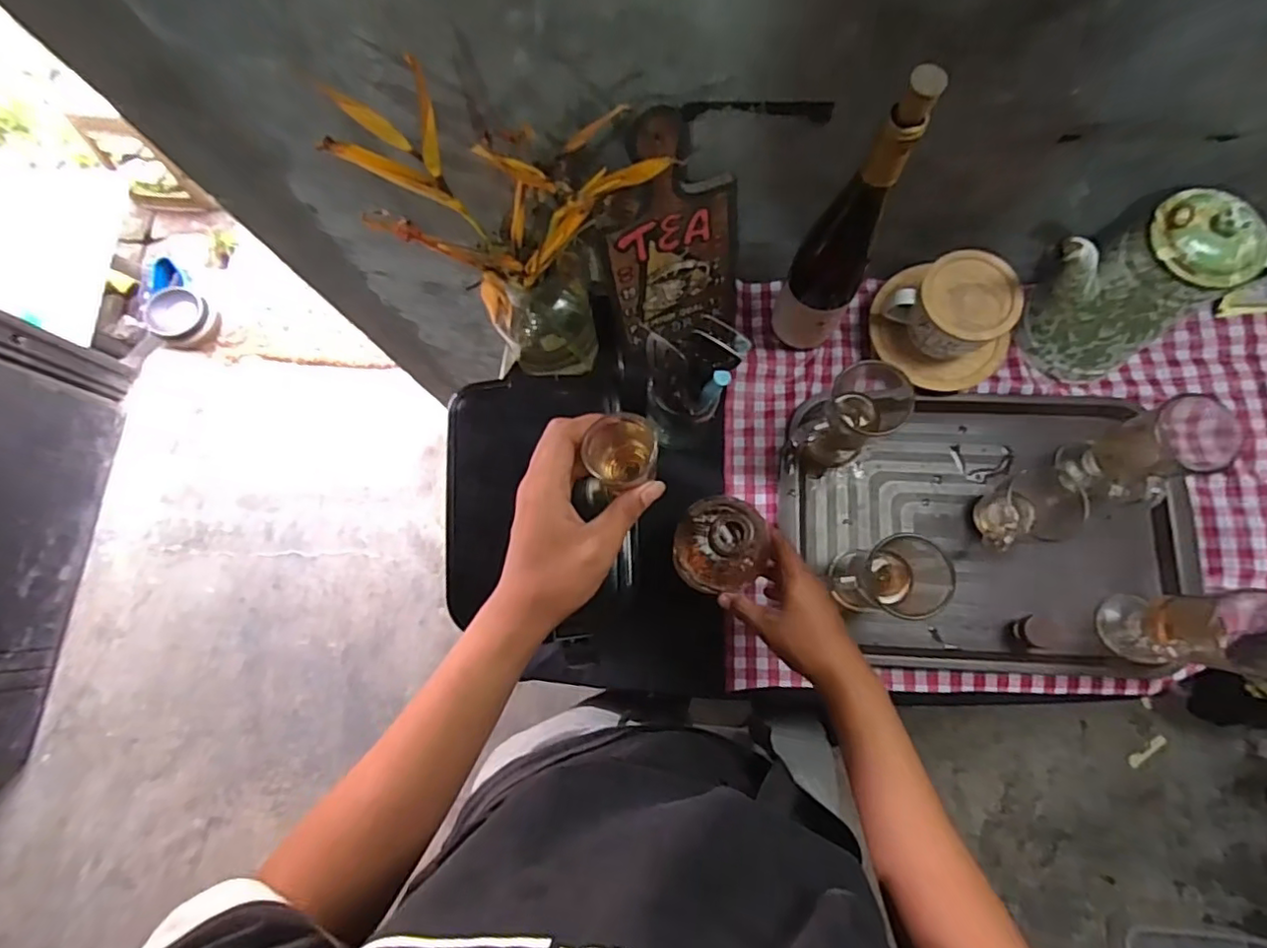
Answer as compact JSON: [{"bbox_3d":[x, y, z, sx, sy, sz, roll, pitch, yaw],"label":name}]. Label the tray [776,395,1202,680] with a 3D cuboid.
[{"bbox_3d":[0.385,0.059,0.660,0.428,0.041,0.306,2,78,3],"label":"tray"}]

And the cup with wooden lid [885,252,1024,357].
[{"bbox_3d":[0.345,-0.179,0.637,0.096,0.069,0.105,-1,78,2],"label":"cup with wooden lid"}]

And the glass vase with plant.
[{"bbox_3d":[-0.110,-0.219,0.572,0.208,0.300,0.172,40,82,10],"label":"glass vase with plant"}]

